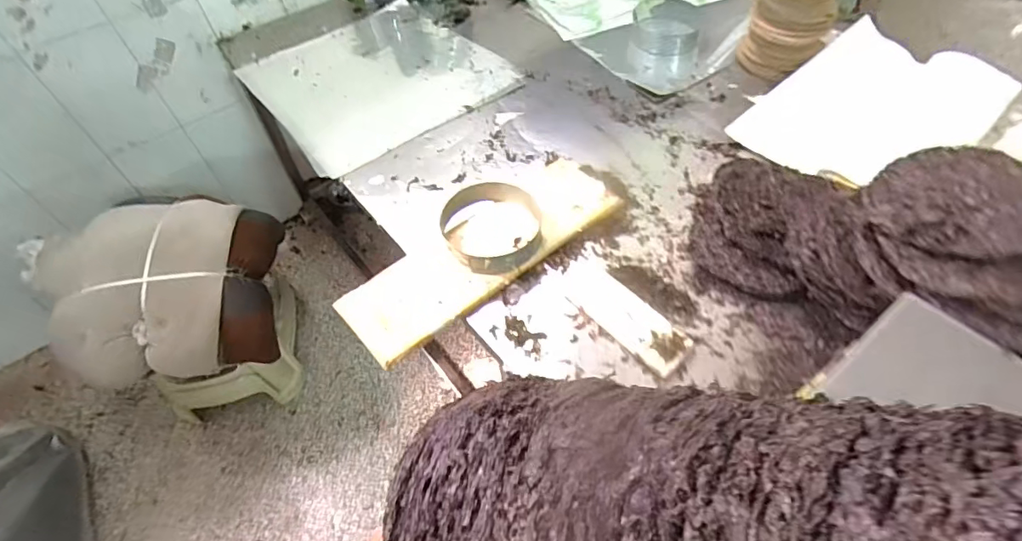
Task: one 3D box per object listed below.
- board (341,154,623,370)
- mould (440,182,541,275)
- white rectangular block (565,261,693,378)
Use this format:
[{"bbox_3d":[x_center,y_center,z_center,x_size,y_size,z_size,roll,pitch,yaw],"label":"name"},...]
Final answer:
[{"bbox_3d":[-0.036,-0.039,0.872,0.503,0.031,0.163,-36,59,-22],"label":"board"},{"bbox_3d":[-0.035,-0.068,0.881,0.171,0.054,0.189,0,52,4],"label":"mould"},{"bbox_3d":[0.172,0.061,0.788,0.079,0.027,0.222,-34,58,-21],"label":"white rectangular block"}]

